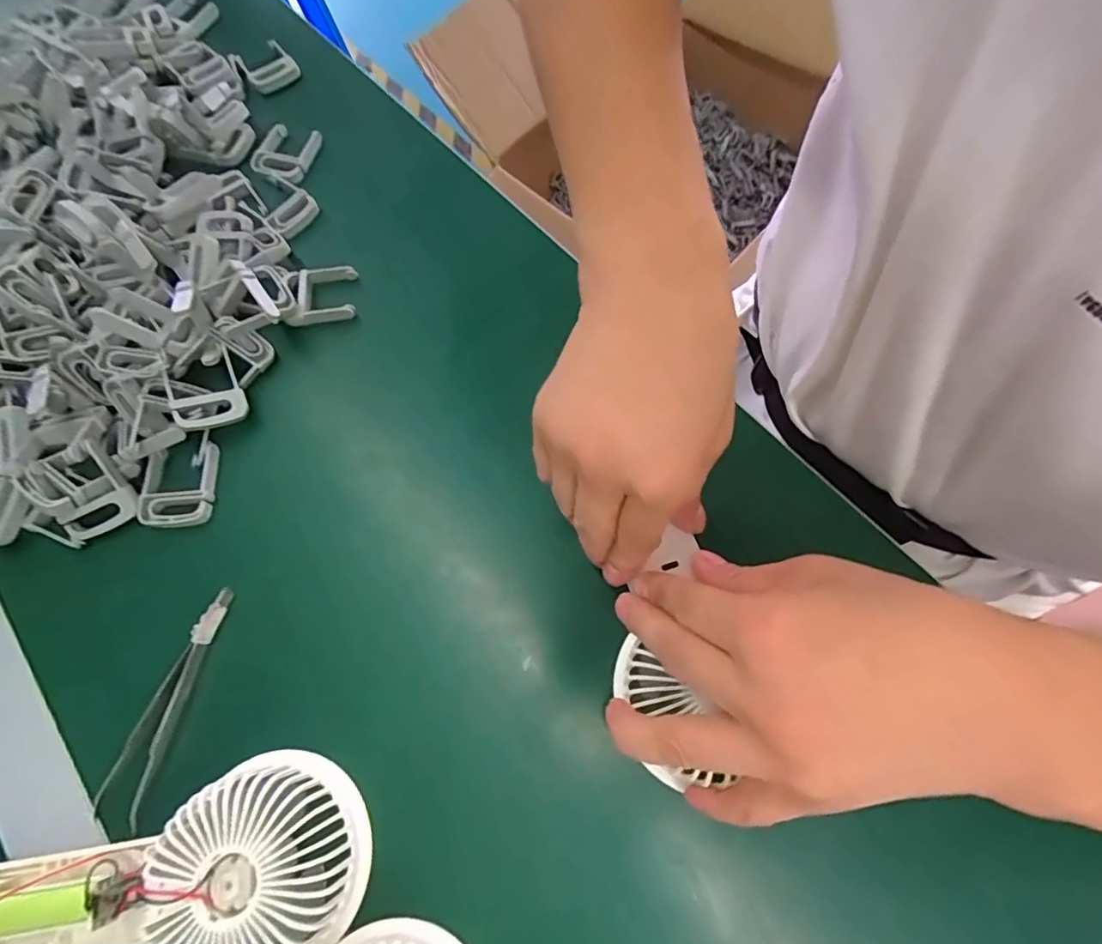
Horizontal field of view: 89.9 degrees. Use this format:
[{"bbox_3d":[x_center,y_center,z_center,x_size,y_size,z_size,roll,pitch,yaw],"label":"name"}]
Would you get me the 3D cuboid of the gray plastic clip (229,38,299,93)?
[{"bbox_3d":[-0.233,-0.332,0.452,0.045,0.015,0.042,-32,71,-9],"label":"gray plastic clip"}]

